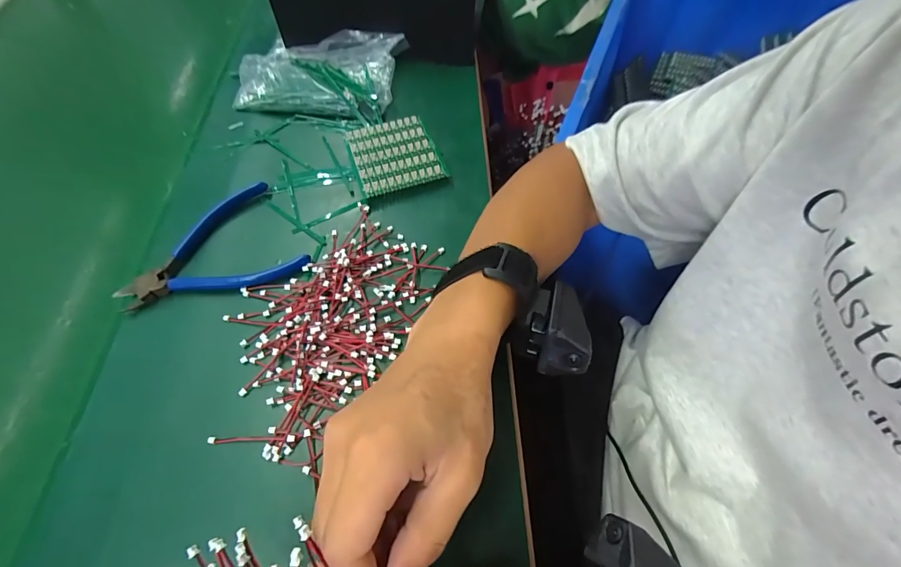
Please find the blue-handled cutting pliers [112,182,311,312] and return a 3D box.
[{"bbox_3d":[-0.203,-0.026,0.339,0.140,0.016,0.105,-26,61,-12],"label":"blue-handled cutting pliers"}]

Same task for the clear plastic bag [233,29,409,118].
[{"bbox_3d":[-0.146,-0.236,0.448,0.171,0.033,0.109,8,59,8],"label":"clear plastic bag"}]

